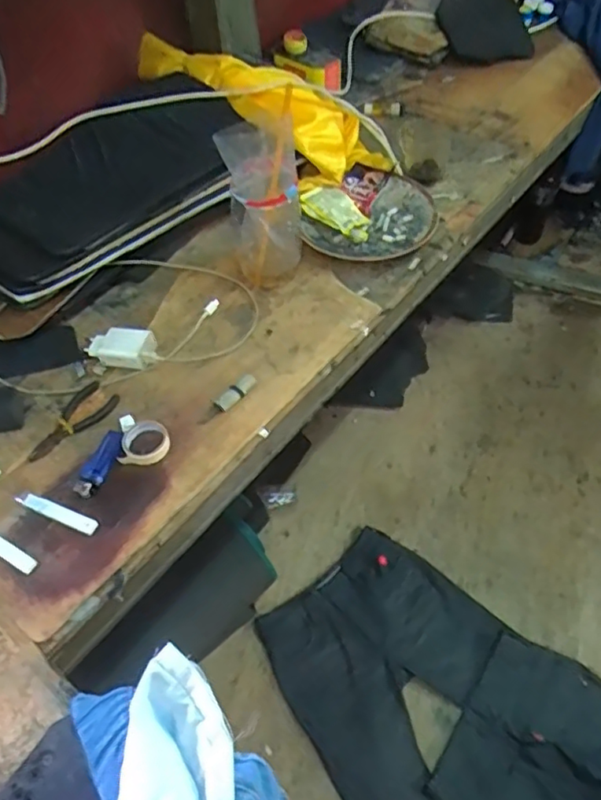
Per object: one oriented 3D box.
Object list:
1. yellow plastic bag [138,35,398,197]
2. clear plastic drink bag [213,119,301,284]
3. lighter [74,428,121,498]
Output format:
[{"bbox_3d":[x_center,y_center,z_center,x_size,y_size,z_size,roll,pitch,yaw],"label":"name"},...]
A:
[{"bbox_3d":[-0.067,-0.477,0.965,0.440,0.069,0.151,33,63,10],"label":"yellow plastic bag"},{"bbox_3d":[-0.046,-0.247,0.753,0.087,0.195,0.093,-6,54,-2],"label":"clear plastic drink bag"},{"bbox_3d":[-0.216,0.069,0.646,0.031,0.013,0.078,15,56,12],"label":"lighter"}]

